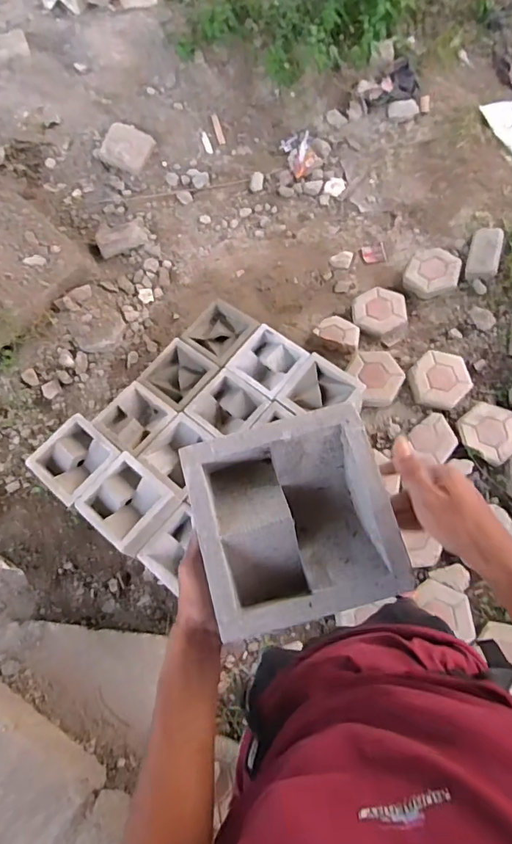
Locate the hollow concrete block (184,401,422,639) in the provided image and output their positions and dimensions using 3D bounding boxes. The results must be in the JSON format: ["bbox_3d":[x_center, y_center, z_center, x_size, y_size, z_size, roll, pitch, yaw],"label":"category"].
[{"bbox_3d":[0.038,0.104,0.497,0.193,0.072,0.194,-15,72,-3],"label":"hollow concrete block"}]

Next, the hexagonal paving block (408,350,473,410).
[{"bbox_3d":[0.666,-0.155,1.675,0.222,0.044,0.205,16,73,6],"label":"hexagonal paving block"}]

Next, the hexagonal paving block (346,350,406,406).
[{"bbox_3d":[0.446,-0.168,1.695,0.194,0.047,0.212,-23,68,-5],"label":"hexagonal paving block"}]

